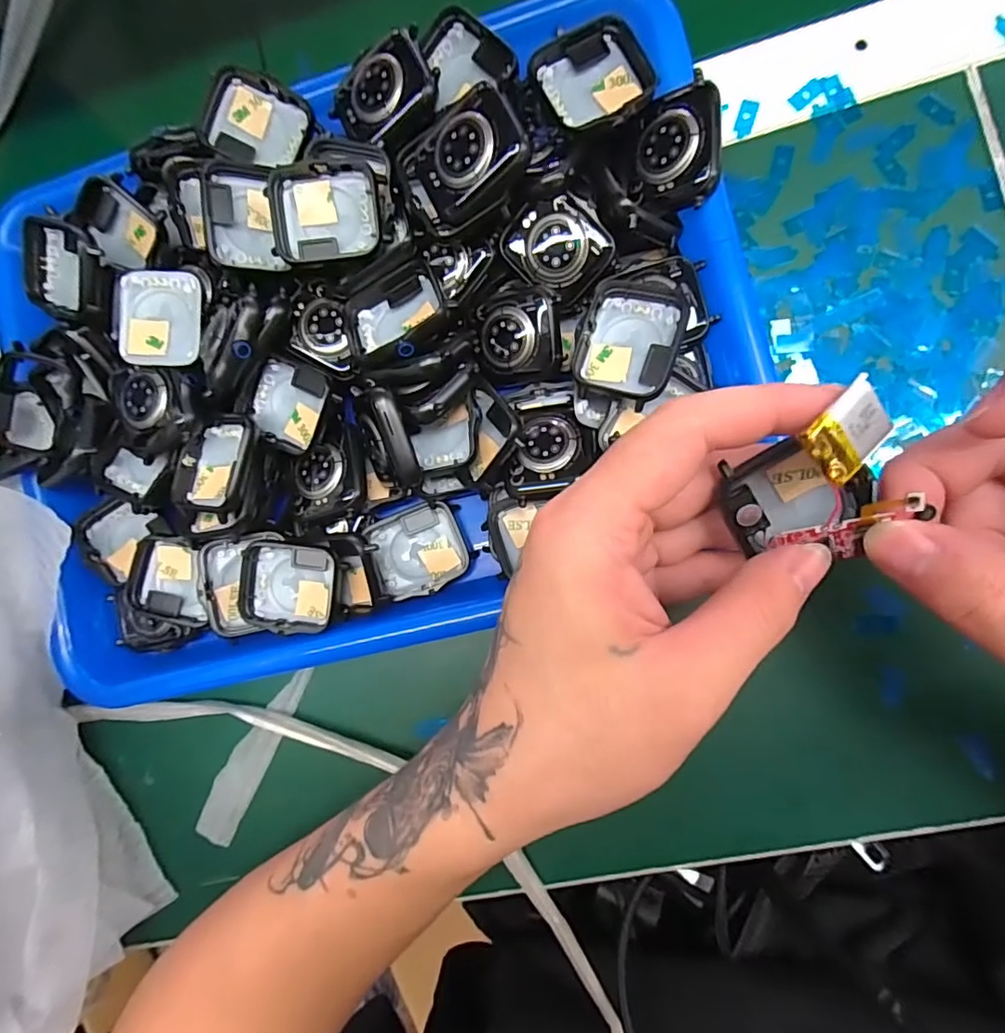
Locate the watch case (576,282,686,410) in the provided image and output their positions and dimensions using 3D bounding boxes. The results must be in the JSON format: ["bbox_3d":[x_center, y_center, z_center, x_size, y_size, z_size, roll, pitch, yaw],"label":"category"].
[{"bbox_3d":[0.049,-0.068,0.209,0.037,0.013,0.045,17,90,9],"label":"watch case"}]

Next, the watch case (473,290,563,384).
[{"bbox_3d":[0.006,-0.076,0.231,0.038,0.011,0.037,-3,103,22],"label":"watch case"}]

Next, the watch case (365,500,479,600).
[{"bbox_3d":[-0.037,0.015,0.242,0.044,0.016,0.038,-19,90,-11],"label":"watch case"}]

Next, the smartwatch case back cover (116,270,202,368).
[{"bbox_3d":[-0.144,-0.082,0.225,0.033,0.009,0.039,3,88,9],"label":"smartwatch case back cover"}]

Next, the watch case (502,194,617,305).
[{"bbox_3d":[0.023,-0.110,0.222,0.033,0.015,0.038,-43,82,4],"label":"watch case"}]

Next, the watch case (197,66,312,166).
[{"bbox_3d":[-0.105,-0.168,0.235,0.041,0.010,0.034,16,93,-13],"label":"watch case"}]

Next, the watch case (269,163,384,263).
[{"bbox_3d":[-0.071,-0.122,0.216,0.042,0.012,0.033,-6,87,8],"label":"watch case"}]

